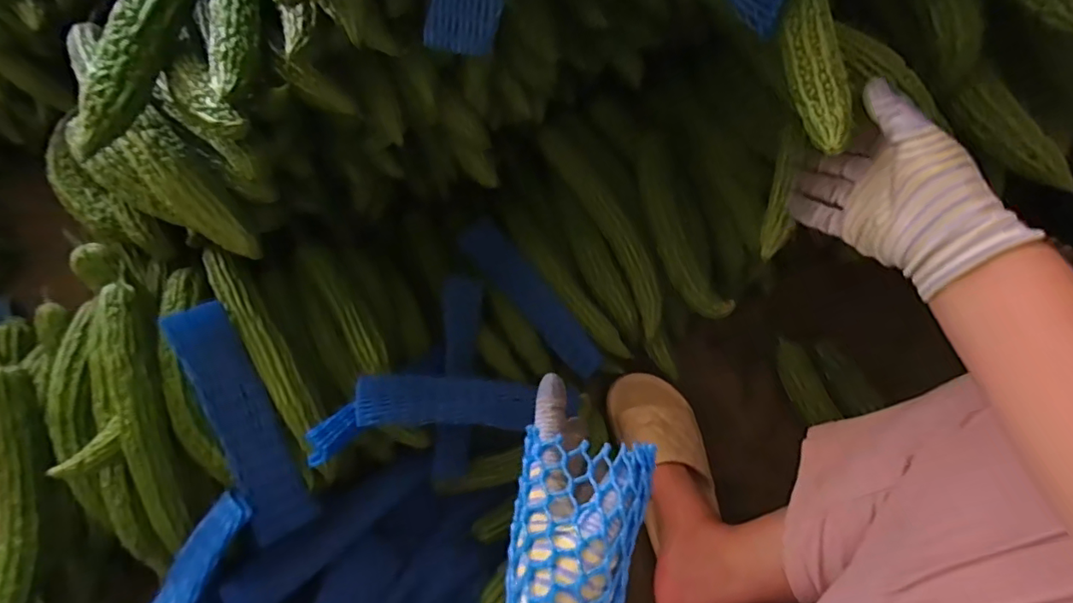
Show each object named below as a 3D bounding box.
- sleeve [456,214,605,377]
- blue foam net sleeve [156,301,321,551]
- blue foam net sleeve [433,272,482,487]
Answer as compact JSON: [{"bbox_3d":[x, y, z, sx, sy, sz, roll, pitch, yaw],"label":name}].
[{"bbox_3d":[-0.006,-0.010,0.680,0.051,0.022,0.246,-46,77,21],"label":"sleeve"},{"bbox_3d":[-0.287,0.116,0.526,0.054,0.033,0.236,-24,92,-7],"label":"blue foam net sleeve"},{"bbox_3d":[-0.090,0.084,0.635,0.049,0.025,0.239,15,68,-35],"label":"blue foam net sleeve"}]

